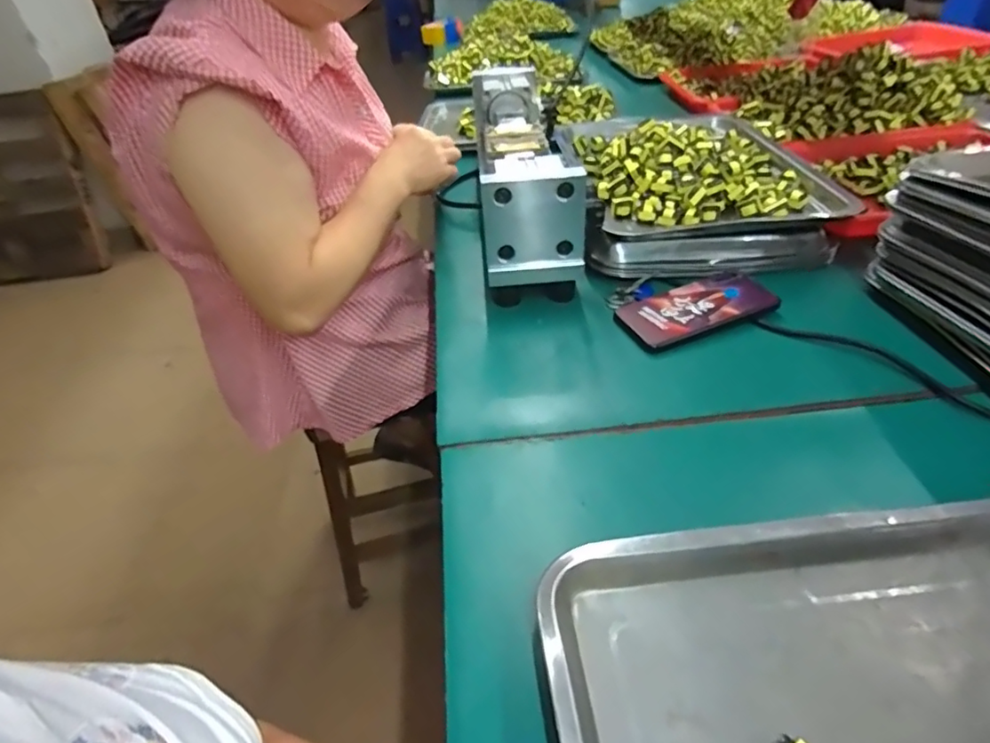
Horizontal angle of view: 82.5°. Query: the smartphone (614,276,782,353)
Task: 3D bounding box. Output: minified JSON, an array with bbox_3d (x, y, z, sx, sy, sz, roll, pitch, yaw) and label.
[{"bbox_3d":[0.203,-0.064,0.570,0.150,0.012,0.069,-17,41,-13],"label":"smartphone"}]

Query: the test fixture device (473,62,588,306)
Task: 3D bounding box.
[{"bbox_3d":[0.032,-0.273,0.748,0.106,0.131,0.470,-5,39,1],"label":"test fixture device"}]

